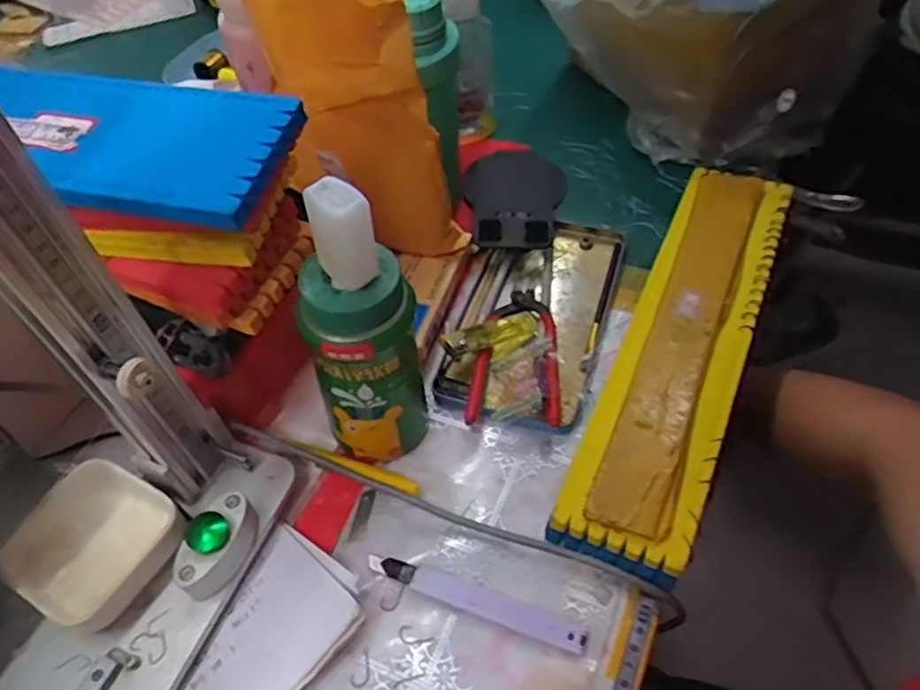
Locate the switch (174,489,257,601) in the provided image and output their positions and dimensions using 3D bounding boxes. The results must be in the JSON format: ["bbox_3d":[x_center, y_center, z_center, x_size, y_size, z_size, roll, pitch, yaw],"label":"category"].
[{"bbox_3d":[-0.137,0.113,0.392,0.024,0.037,0.060,10,54,11],"label":"switch"}]

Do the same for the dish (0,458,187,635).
[{"bbox_3d":[-0.212,0.114,0.395,0.078,0.028,0.079,24,58,21],"label":"dish"}]

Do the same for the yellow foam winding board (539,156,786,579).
[{"bbox_3d":[0.156,-0.006,0.470,0.080,0.039,0.333,19,56,18],"label":"yellow foam winding board"}]

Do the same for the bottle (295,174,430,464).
[{"bbox_3d":[-0.056,0.000,0.392,0.070,0.193,0.049,-12,53,-5],"label":"bottle"}]

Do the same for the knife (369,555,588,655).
[{"bbox_3d":[0.008,0.146,0.394,0.130,0.008,0.015,18,56,17],"label":"knife"}]

